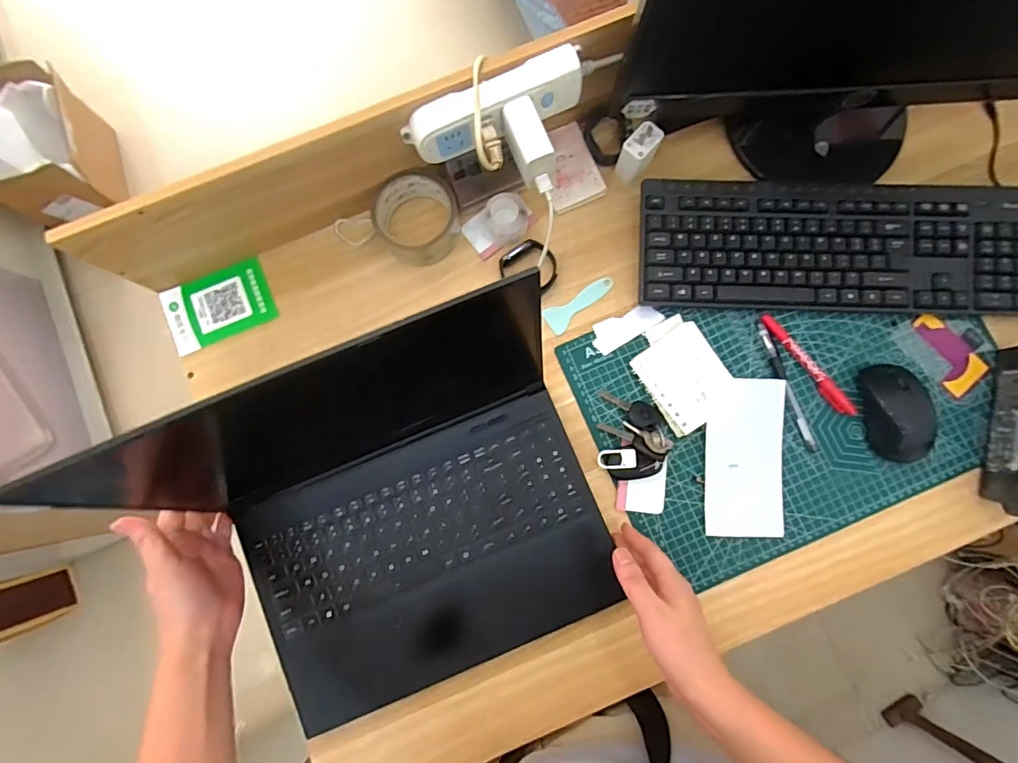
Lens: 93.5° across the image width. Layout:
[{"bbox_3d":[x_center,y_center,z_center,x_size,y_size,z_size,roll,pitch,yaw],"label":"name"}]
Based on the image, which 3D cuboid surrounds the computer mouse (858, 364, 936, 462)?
[{"bbox_3d":[0.416,0.033,0.511,0.058,0.031,0.102,-3,83,1],"label":"computer mouse"}]

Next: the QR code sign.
[{"bbox_3d":[-0.336,-0.089,0.558,0.119,0.010,0.082,-23,83,-3],"label":"QR code sign"}]

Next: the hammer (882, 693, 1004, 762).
[{"bbox_3d":[0.986,0.808,1.050,0.091,0.318,0.039,-45,84,-4],"label":"hammer"}]

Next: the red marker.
[{"bbox_3d":[0.328,-0.019,0.527,0.016,0.008,0.137,-37,84,-3],"label":"red marker"}]

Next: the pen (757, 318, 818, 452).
[{"bbox_3d":[0.306,0.003,0.525,0.016,0.013,0.153,-21,83,-2],"label":"pen"}]

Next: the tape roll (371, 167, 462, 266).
[{"bbox_3d":[-0.102,-0.184,0.539,0.090,0.040,0.099,0,83,1],"label":"tape roll"}]

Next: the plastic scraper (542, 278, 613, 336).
[{"bbox_3d":[0.081,-0.090,0.550,0.088,0.005,0.031,-37,84,-3],"label":"plastic scraper"}]

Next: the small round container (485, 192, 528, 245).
[{"bbox_3d":[-0.002,-0.186,0.547,0.047,0.028,0.047,0,83,1],"label":"small round container"}]

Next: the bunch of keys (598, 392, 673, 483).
[{"bbox_3d":[0.134,0.059,0.514,0.069,0.030,0.090,3,83,1],"label":"bunch of keys"}]

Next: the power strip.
[{"bbox_3d":[-0.014,-0.261,0.463,0.178,0.052,0.045,-22,83,-2],"label":"power strip"}]

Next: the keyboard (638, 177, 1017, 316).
[{"bbox_3d":[0.365,-0.150,0.532,0.433,0.025,0.139,3,83,1],"label":"keyboard"}]

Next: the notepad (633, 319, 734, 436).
[{"bbox_3d":[0.195,-0.005,0.527,0.090,0.008,0.097,-36,84,-3],"label":"notepad"}]

